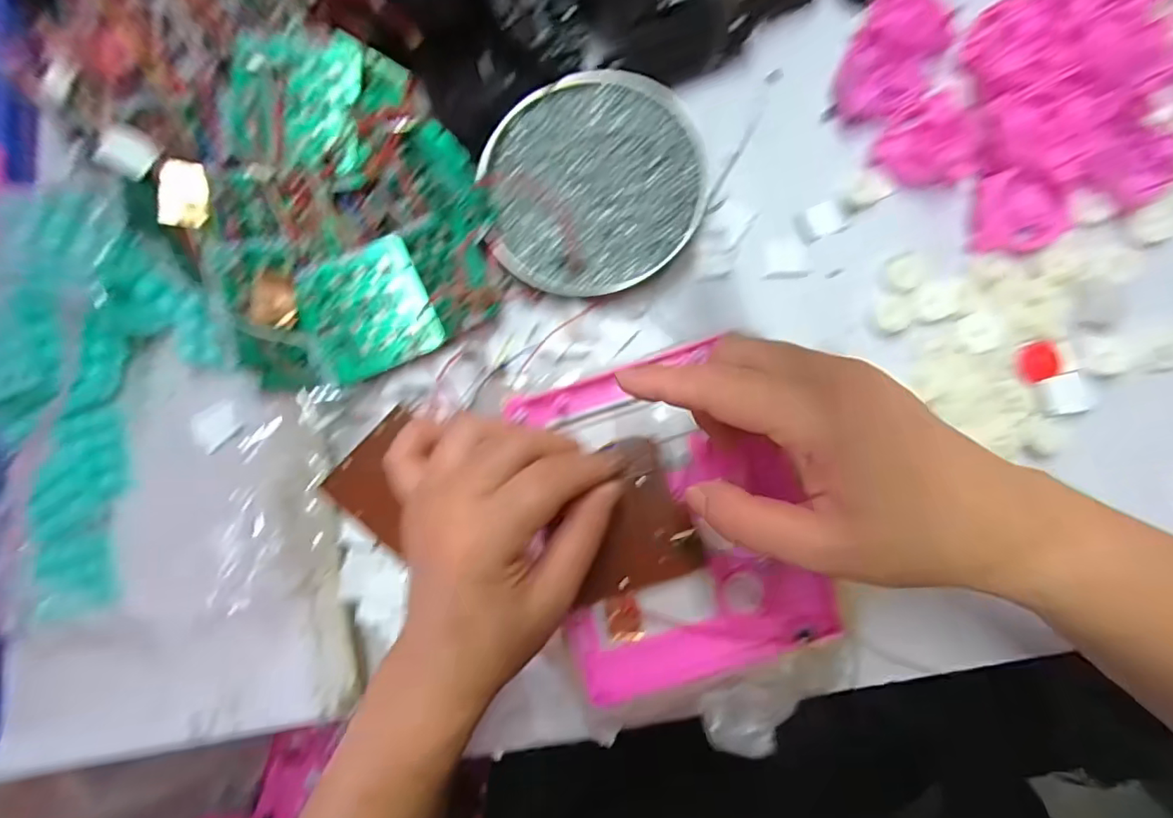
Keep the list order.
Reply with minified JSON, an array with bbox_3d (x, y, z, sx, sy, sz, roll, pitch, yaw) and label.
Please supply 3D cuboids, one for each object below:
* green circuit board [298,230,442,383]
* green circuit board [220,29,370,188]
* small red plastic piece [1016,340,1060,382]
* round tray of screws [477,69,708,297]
[{"bbox_3d":[-0.131,-0.060,0.331,0.069,0.004,0.072,-25,92,-10],"label":"green circuit board"},{"bbox_3d":[-0.167,-0.182,0.323,0.077,0.006,0.085,8,87,-14],"label":"green circuit board"},{"bbox_3d":[0.254,-0.027,0.308,0.023,0.005,0.021,-1,84,7],"label":"small red plastic piece"},{"bbox_3d":[0.005,-0.140,0.339,0.129,0.017,0.129,-1,84,7],"label":"round tray of screws"}]

